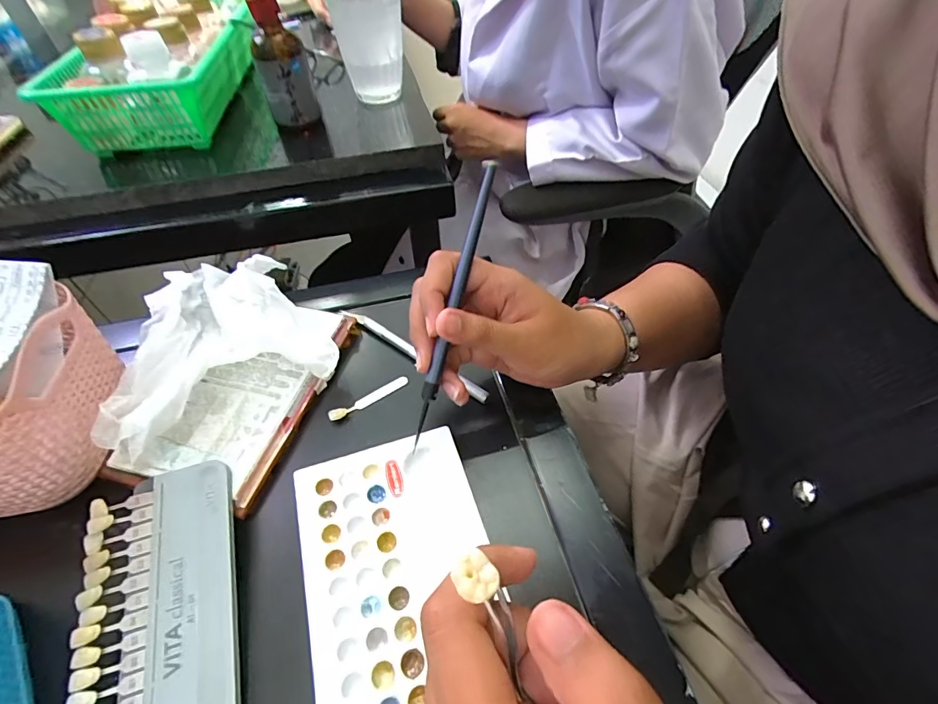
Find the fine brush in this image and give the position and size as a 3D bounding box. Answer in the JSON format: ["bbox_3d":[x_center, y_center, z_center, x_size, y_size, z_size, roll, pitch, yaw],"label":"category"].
[{"bbox_3d":[-0.009,-0.023,0.240,0.007,0.005,0.152,17,93,14],"label":"fine brush"}]

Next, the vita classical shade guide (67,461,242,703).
[{"bbox_3d":[-0.145,0.124,0.205,0.066,0.012,0.142,-15,51,-12],"label":"vita classical shade guide"}]

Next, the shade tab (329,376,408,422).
[{"bbox_3d":[-0.067,0.031,0.300,0.056,0.008,0.007,-28,55,-21],"label":"shade tab"}]

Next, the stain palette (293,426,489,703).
[{"bbox_3d":[-0.033,0.113,0.222,0.092,0.008,0.148,-15,51,-12],"label":"stain palette"}]

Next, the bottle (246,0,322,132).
[{"bbox_3d":[-0.158,-0.241,0.387,0.044,0.084,0.038,-14,51,-11],"label":"bottle"}]

